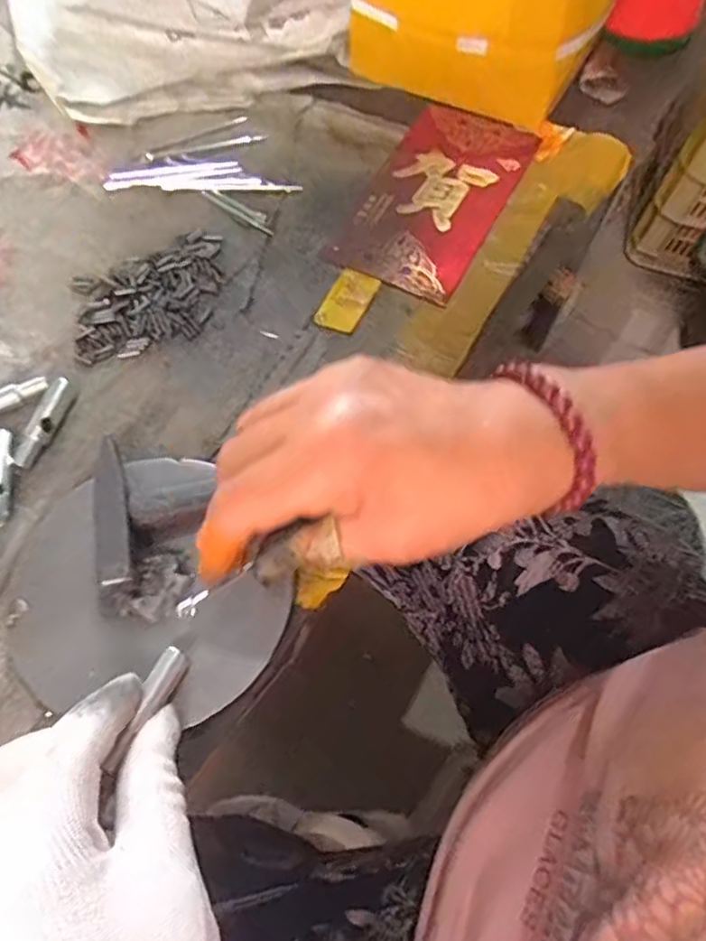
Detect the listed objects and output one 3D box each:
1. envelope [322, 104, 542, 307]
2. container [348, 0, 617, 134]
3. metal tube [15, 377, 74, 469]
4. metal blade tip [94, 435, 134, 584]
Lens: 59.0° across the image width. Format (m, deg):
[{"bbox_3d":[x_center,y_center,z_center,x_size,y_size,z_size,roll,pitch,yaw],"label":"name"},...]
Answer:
[{"bbox_3d":[0.056,-0.184,0.409,0.086,0.005,0.166,25,67,8],"label":"envelope"},{"bbox_3d":[0.093,-0.329,0.422,0.169,0.109,0.132,24,66,8],"label":"container"},{"bbox_3d":[-0.162,-0.026,0.329,0.010,0.012,0.052,16,66,4],"label":"metal tube"},{"bbox_3d":[-0.111,0.016,0.288,0.015,0.005,0.077,-4,60,-19],"label":"metal blade tip"}]

